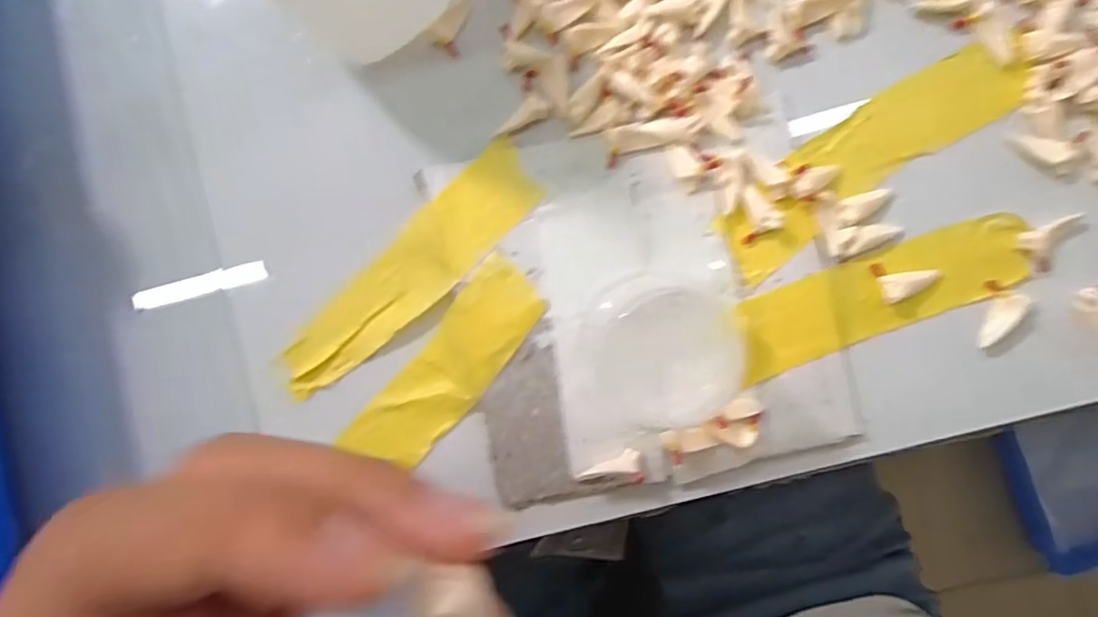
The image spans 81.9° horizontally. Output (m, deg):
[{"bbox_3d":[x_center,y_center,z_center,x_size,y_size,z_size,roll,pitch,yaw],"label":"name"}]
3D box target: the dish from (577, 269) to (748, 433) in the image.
[{"bbox_3d":[0.028,0.010,0.157,0.039,0.006,0.037,0,90,4],"label":"dish"}]

